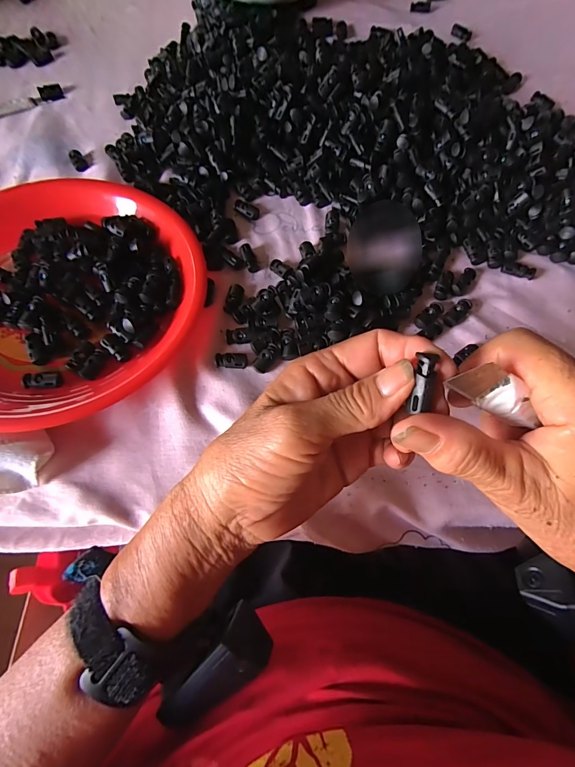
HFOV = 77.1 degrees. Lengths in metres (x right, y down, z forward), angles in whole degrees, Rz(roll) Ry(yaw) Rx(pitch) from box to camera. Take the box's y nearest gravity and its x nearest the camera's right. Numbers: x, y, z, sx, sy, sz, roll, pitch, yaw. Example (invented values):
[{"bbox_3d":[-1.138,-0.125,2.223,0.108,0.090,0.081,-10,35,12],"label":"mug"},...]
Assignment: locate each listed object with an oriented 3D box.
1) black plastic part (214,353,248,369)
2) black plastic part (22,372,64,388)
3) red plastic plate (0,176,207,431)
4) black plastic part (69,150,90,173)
[{"bbox_3d":[-0.048,-0.020,0.310,0.028,0.007,0.013,6,70,5],"label":"black plastic part"},{"bbox_3d":[-0.197,-0.003,0.290,0.028,0.005,0.013,0,68,-16],"label":"black plastic part"},{"bbox_3d":[-0.204,-0.085,0.316,0.246,0.050,0.227,-1,69,2],"label":"red plastic plate"},{"bbox_3d":[-0.237,-0.252,0.408,0.014,0.006,0.035,-33,71,-9],"label":"black plastic part"}]

